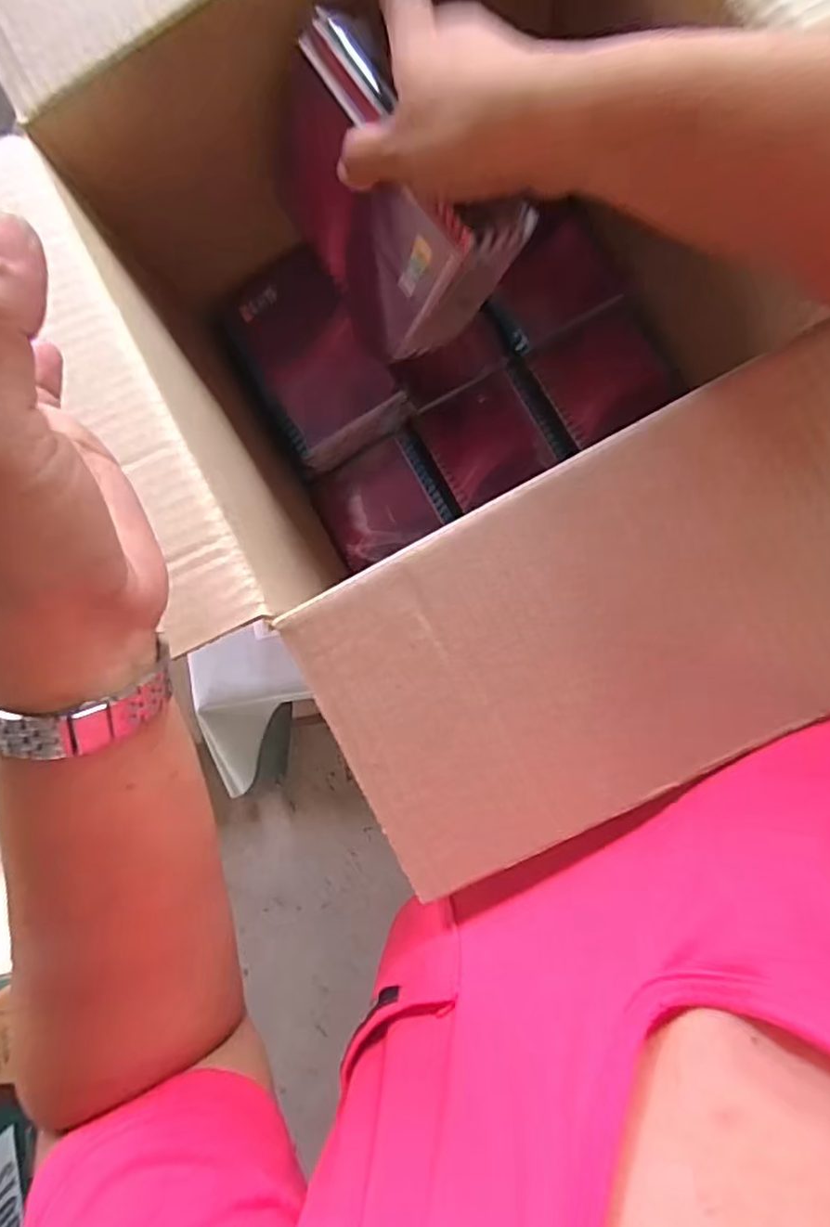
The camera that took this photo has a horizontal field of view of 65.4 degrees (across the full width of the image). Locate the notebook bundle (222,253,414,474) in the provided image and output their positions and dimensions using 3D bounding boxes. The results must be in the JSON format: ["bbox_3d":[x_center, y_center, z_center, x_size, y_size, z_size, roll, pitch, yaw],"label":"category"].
[{"bbox_3d":[-0.076,-0.187,0.499,0.093,0.065,0.145,-32,83,6],"label":"notebook bundle"}]

